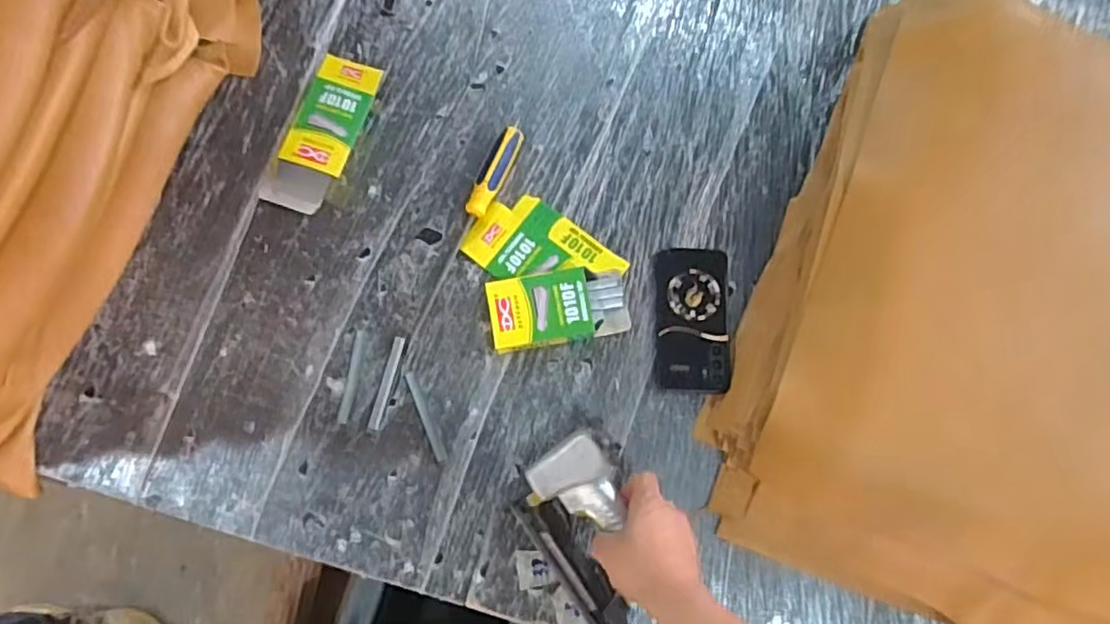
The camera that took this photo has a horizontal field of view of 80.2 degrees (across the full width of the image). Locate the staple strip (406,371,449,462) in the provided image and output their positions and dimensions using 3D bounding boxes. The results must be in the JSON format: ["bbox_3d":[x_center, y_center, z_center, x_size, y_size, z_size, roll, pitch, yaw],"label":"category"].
[{"bbox_3d":[-0.140,0.114,0.714,0.012,0.004,0.100,-23,79,-6],"label":"staple strip"}]

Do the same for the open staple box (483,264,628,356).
[{"bbox_3d":[0.004,-0.004,0.718,0.146,0.038,0.076,-10,78,-3],"label":"open staple box"}]

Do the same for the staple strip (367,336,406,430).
[{"bbox_3d":[-0.183,0.077,0.719,0.014,0.004,0.103,14,77,2],"label":"staple strip"}]

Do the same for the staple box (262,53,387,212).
[{"bbox_3d":[-0.265,-0.204,0.756,0.084,0.035,0.187,22,78,4],"label":"staple box"}]

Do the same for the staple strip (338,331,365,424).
[{"bbox_3d":[-0.218,0.069,0.707,0.010,0.004,0.100,8,77,1],"label":"staple strip"}]

